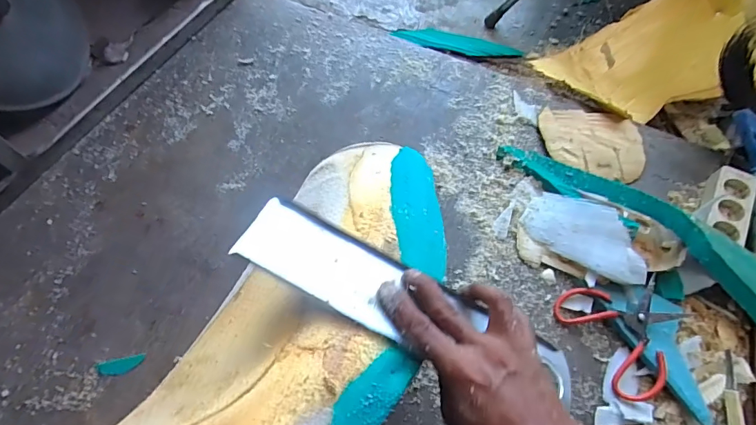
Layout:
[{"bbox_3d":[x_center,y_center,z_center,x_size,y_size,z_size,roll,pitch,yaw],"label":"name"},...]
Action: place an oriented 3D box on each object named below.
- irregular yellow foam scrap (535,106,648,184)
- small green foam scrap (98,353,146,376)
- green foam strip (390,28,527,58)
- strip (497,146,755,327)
[{"bbox_3d":[0.378,-0.124,0.770,0.173,0.019,0.145,13,62,7],"label":"irregular yellow foam scrap"},{"bbox_3d":[-0.355,0.212,0.598,0.061,0.004,0.021,-13,62,-7],"label":"small green foam scrap"},{"bbox_3d":[0.201,-0.438,1.111,0.322,0.019,0.087,15,62,8],"label":"green foam strip"},{"bbox_3d":[0.413,0.019,0.660,0.497,0.051,0.083,42,113,24],"label":"strip"}]

